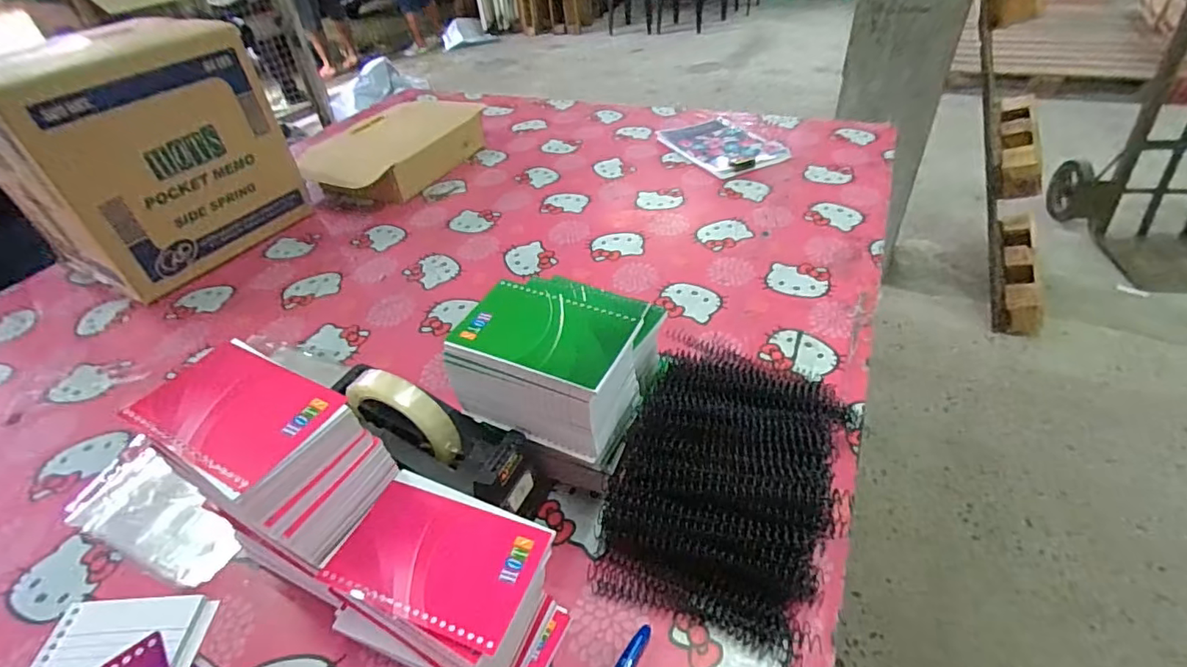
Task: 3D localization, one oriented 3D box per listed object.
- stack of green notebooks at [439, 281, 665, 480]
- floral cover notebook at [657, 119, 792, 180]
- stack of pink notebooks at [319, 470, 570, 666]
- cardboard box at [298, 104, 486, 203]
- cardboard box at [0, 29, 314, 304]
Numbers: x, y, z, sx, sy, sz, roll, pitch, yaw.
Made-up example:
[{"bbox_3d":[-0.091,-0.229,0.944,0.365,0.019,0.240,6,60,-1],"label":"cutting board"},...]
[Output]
[{"bbox_3d":[-0.040,0.037,0.456,0.141,0.113,0.084,13,44,21],"label":"stack of green notebooks"},{"bbox_3d":[0.242,-0.357,1.045,0.155,0.016,0.223,-23,43,-19],"label":"floral cover notebook"},{"bbox_3d":[-0.104,0.184,0.393,0.146,0.105,0.095,15,45,23],"label":"stack of pink notebooks"},{"bbox_3d":[-0.375,-0.363,1.071,0.214,0.089,0.341,13,44,21],"label":"cardboard box"},{"bbox_3d":[-0.674,-0.271,0.831,0.227,0.315,0.313,17,46,25],"label":"cardboard box"}]

